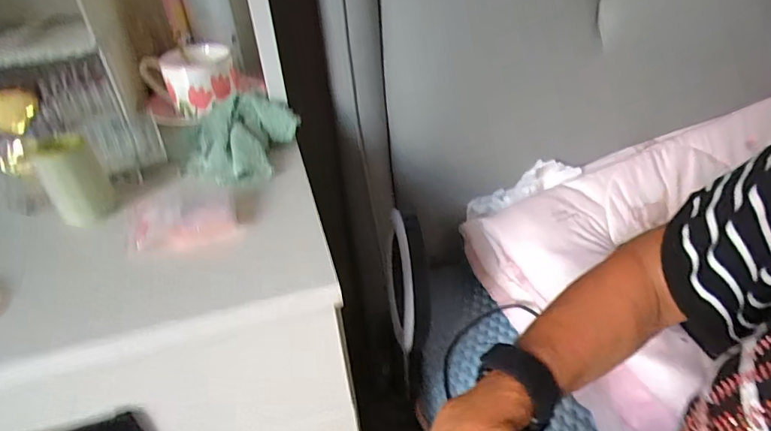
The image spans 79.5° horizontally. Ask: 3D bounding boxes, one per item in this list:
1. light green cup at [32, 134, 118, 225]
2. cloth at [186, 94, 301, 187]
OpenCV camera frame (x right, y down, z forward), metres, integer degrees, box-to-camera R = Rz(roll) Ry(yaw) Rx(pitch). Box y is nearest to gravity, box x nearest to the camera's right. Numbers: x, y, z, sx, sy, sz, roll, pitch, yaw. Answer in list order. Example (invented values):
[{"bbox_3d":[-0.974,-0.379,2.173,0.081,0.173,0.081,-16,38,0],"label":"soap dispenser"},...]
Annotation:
[{"bbox_3d":[-0.245,-0.028,0.368,0.040,0.062,0.033,-21,39,-23],"label":"light green cup"},{"bbox_3d":[-0.141,-0.079,0.449,0.106,0.038,0.135,-3,35,1],"label":"cloth"}]

